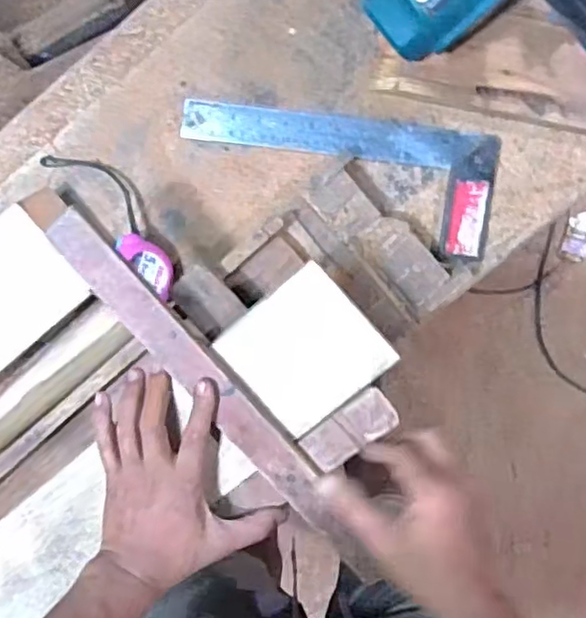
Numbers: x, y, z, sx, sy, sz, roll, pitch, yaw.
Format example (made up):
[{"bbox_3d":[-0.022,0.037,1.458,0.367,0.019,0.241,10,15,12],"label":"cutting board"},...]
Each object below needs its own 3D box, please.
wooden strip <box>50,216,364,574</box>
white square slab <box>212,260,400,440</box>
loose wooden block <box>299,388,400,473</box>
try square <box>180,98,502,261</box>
[{"bbox_3d":[-0.063,0.063,0.528,0.039,0.021,0.344,-41,99,-4],"label":"wooden strip"},{"bbox_3d":[0.010,0.035,0.531,0.107,0.007,0.105,-40,93,15],"label":"white square slab"},{"bbox_3d":[0.047,0.099,0.537,0.081,0.008,0.036,-40,100,15],"label":"loose wooden block"},{"bbox_3d":[0.044,-0.127,0.643,0.305,0.015,0.117,7,99,1],"label":"try square"}]

